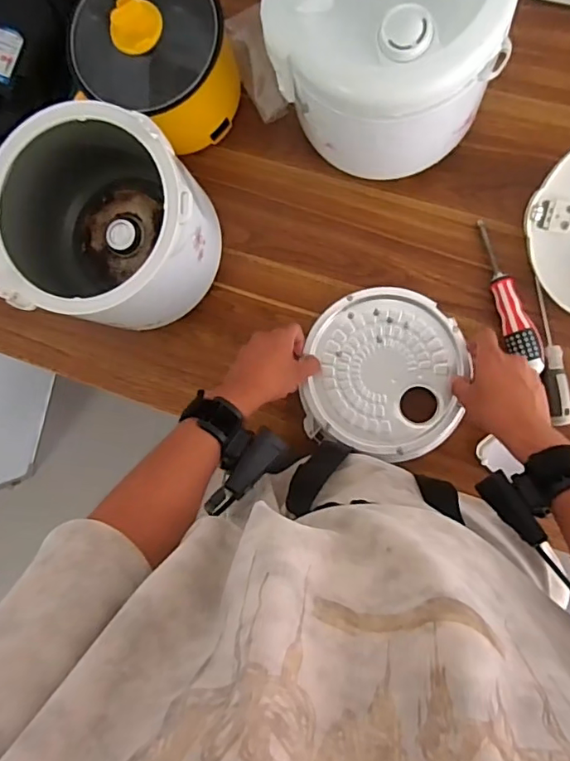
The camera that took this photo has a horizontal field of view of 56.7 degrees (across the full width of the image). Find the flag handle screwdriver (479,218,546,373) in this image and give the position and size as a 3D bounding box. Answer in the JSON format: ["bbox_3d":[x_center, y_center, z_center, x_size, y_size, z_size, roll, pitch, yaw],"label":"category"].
[{"bbox_3d":[0.243,-0.094,0.589,0.038,0.028,0.176,-22,85,8],"label":"flag handle screwdriver"}]

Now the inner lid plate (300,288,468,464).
[{"bbox_3d":[0.115,-0.009,0.608,0.172,0.037,0.185,9,90,9],"label":"inner lid plate"}]

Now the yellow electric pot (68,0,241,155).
[{"bbox_3d":[-0.148,-0.368,0.597,0.164,0.141,0.180,0,88,9],"label":"yellow electric pot"}]

